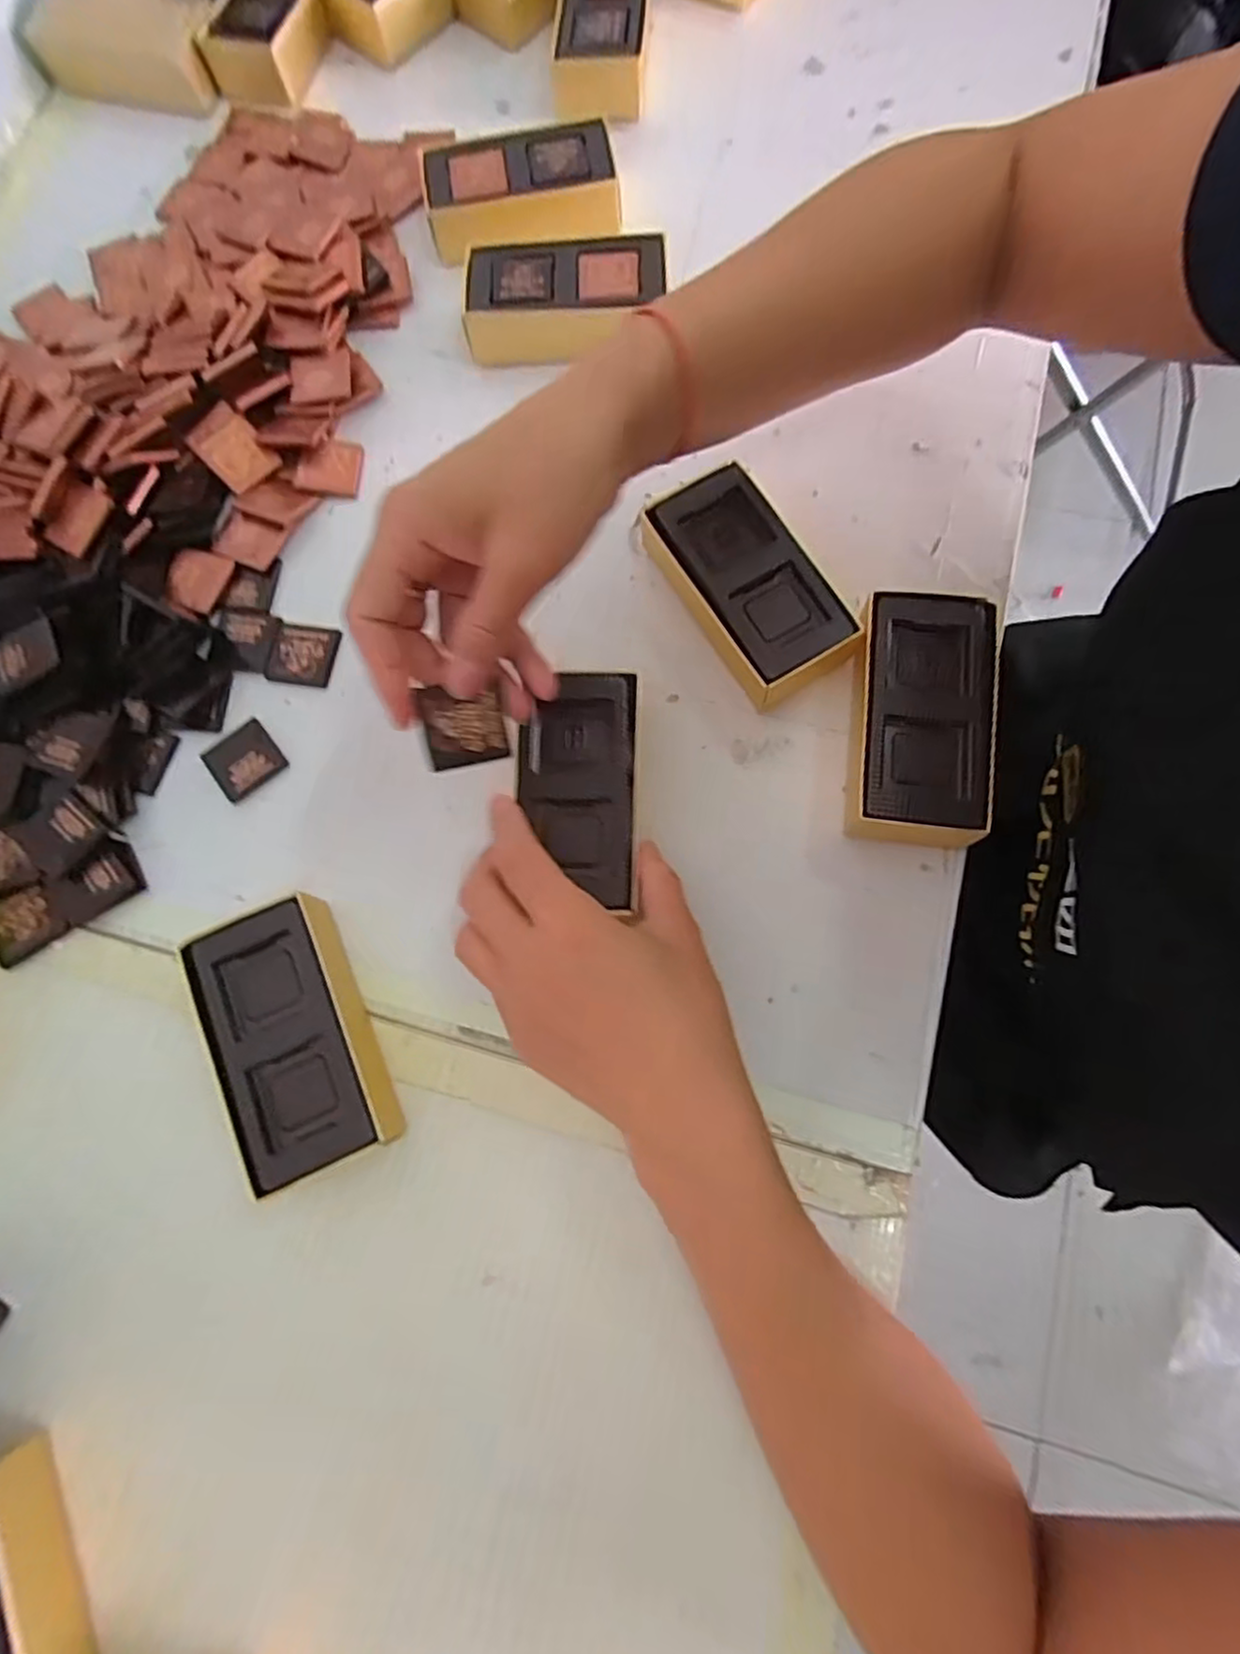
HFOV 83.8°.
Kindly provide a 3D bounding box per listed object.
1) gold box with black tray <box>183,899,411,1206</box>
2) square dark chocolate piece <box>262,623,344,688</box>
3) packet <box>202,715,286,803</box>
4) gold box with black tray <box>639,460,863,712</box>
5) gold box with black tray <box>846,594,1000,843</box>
[{"bbox_3d":[-0.142,0.092,0.305,0.060,0.032,0.113,-26,76,-4],"label":"gold box with black tray"},{"bbox_3d":[-0.167,-0.091,0.362,0.035,0.005,0.032,10,76,1],"label":"square dark chocolate piece"},{"bbox_3d":[-0.190,-0.035,0.350,0.033,0.004,0.034,-38,80,-9],"label":"packet"},{"bbox_3d":[0.063,-0.118,0.346,0.060,0.032,0.117,-34,76,-5],"label":"gold box with black tray"},{"bbox_3d":[0.140,-0.050,0.326,0.062,0.034,0.115,6,76,4],"label":"gold box with black tray"}]

